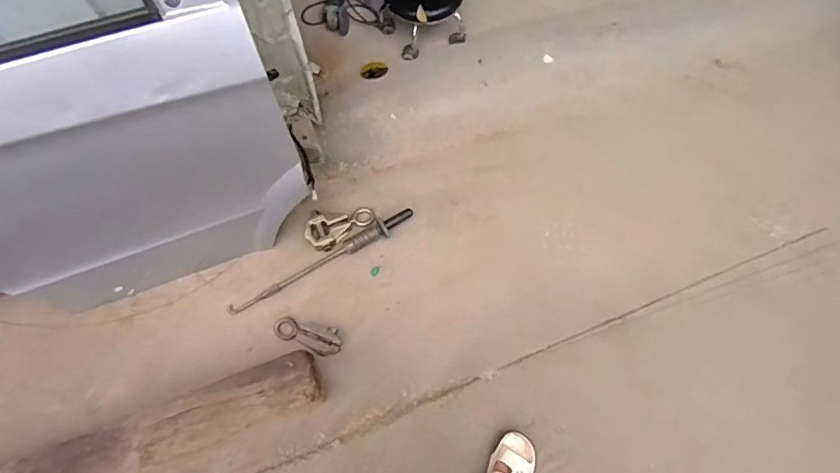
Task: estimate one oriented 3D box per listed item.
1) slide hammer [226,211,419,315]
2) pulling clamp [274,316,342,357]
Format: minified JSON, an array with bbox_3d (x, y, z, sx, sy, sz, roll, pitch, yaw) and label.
[{"bbox_3d":[-0.280,0.070,1.444,0.585,0.040,0.067,-32,70,-11],"label":"slide hammer"},{"bbox_3d":[-0.310,0.270,1.372,0.194,0.027,0.075,20,69,9],"label":"pulling clamp"}]

